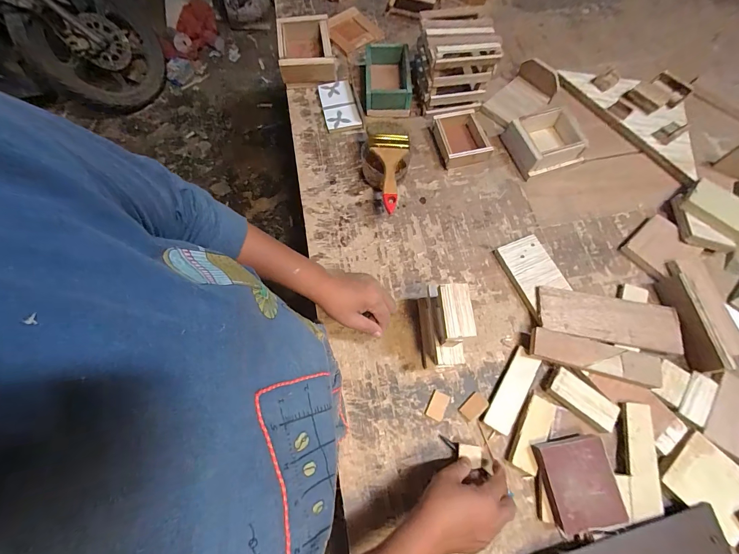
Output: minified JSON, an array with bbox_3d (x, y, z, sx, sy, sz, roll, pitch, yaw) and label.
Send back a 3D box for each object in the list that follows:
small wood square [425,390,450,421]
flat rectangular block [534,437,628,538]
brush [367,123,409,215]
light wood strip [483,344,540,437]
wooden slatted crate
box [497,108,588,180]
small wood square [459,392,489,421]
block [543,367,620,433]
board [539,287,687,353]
[{"bbox_3d":[0.101,0.191,0.485,0.027,0.004,0.039,25,73,10],"label":"small wood square"},{"bbox_3d":[0.270,0.264,0.417,0.085,0.021,0.106,-12,70,-3],"label":"flat rectangular block"},{"bbox_3d":[0.039,-0.192,0.567,0.069,0.025,0.173,-5,68,-3],"label":"brush"},{"bbox_3d":[0.211,0.168,0.486,0.038,0.014,0.124,31,74,12],"label":"light wood strip"},{"bbox_3d":[0.169,-0.422,0.650,0.139,0.127,0.133,-11,70,-2],"label":"wooden slatted crate"},{"bbox_3d":[0.340,-0.261,0.627,0.131,0.052,0.109,-18,71,-5],"label":"box"},{"bbox_3d":[0.154,0.192,0.483,0.040,0.004,0.025,-40,74,-12],"label":"small wood square"},{"bbox_3d":[0.303,0.174,0.470,0.092,0.023,0.044,40,76,14],"label":"block"},{"bbox_3d":[0.368,0.065,0.505,0.209,0.008,0.074,9,69,3],"label":"board"}]

